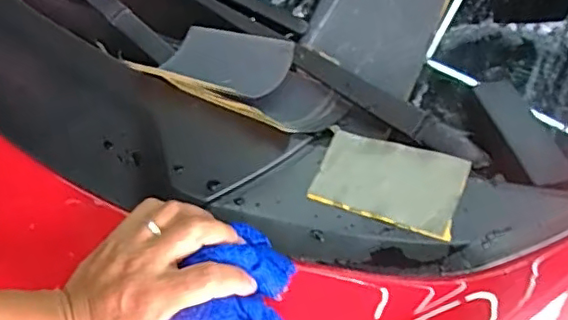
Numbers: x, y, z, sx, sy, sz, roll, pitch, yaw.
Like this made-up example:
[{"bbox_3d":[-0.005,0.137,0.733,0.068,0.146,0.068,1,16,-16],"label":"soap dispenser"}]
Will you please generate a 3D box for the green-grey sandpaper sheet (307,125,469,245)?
[{"bbox_3d":[0.084,0.015,0.488,0.117,0.007,0.071,16,64,23],"label":"green-grey sandpaper sheet"}]

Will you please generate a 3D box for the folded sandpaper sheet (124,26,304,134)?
[{"bbox_3d":[-0.051,-0.085,0.604,0.206,0.043,0.122,29,50,31],"label":"folded sandpaper sheet"}]

